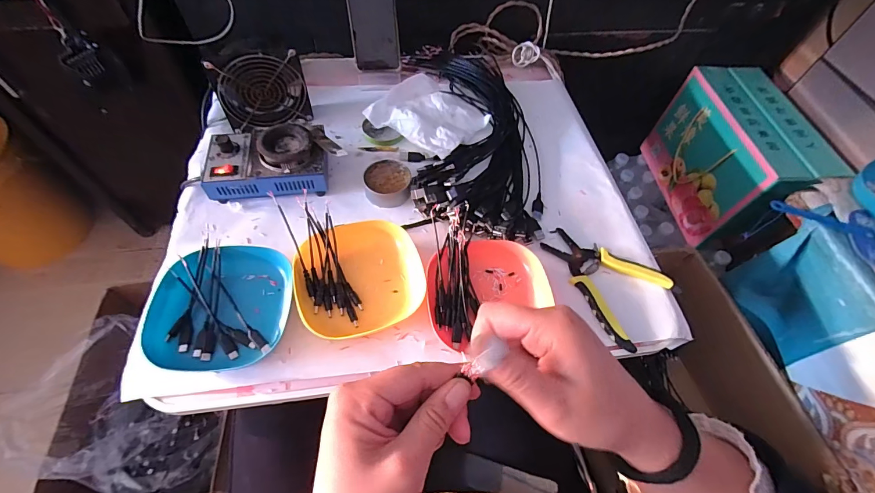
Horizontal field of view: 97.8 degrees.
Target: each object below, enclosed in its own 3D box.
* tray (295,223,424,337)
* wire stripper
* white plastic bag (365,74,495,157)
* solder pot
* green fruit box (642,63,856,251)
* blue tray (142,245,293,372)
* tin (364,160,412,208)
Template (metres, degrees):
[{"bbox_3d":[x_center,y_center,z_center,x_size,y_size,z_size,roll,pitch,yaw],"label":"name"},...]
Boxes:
[{"bbox_3d":[-0.090,0.031,0.443,0.139,0.028,0.130,-16,61,-13],"label":"tray"},{"bbox_3d":[0.195,0.037,0.470,0.149,0.012,0.114,38,63,18],"label":"wire stripper"},{"bbox_3d":[-0.007,-0.211,0.604,0.147,0.036,0.154,36,63,17],"label":"white plastic bag"},{"bbox_3d":[-0.222,-0.118,0.515,0.161,0.061,0.106,-4,59,-7],"label":"solder pot"},{"bbox_3d":[0.648,-0.199,0.854,0.167,0.240,0.327,-4,59,-6],"label":"green fruit box"},{"bbox_3d":[-0.233,0.062,0.417,0.130,0.034,0.134,-2,59,-5],"label":"blue tray"},{"bbox_3d":[-0.068,-0.087,0.523,0.062,0.024,0.061,2,58,-3],"label":"tin"}]

